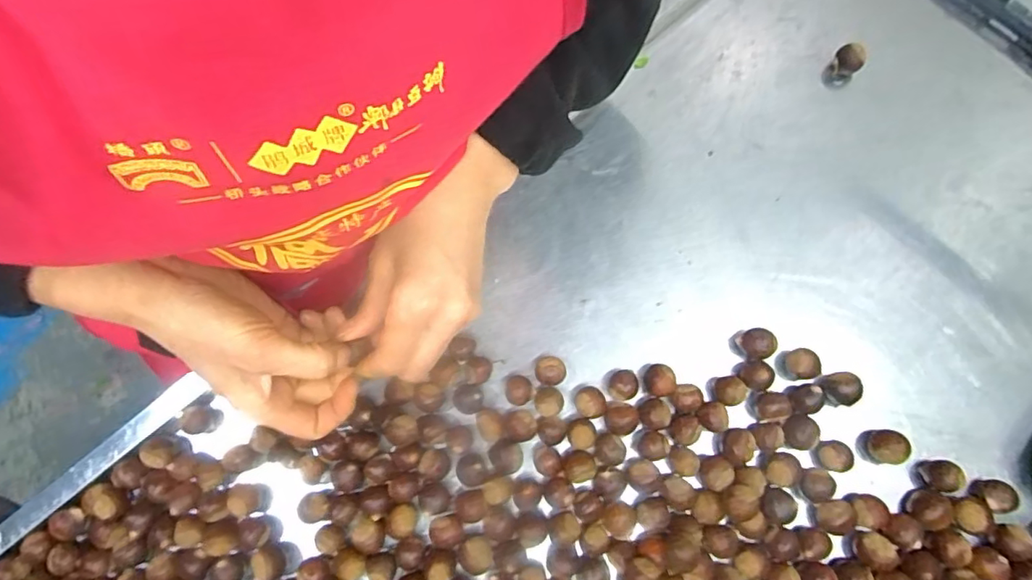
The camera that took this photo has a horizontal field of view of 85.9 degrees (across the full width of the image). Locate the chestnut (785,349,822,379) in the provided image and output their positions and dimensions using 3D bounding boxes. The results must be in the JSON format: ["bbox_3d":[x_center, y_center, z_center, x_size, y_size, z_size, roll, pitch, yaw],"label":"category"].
[{"bbox_3d":[0.211,0.055,0.410,0.018,0.022,0.022,-12,74,-1],"label":"chestnut"}]

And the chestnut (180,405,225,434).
[{"bbox_3d":[-0.240,0.099,0.423,0.020,0.022,0.021,3,75,3],"label":"chestnut"}]

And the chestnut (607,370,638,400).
[{"bbox_3d":[0.080,0.072,0.416,0.021,0.022,0.022,3,75,3],"label":"chestnut"}]

